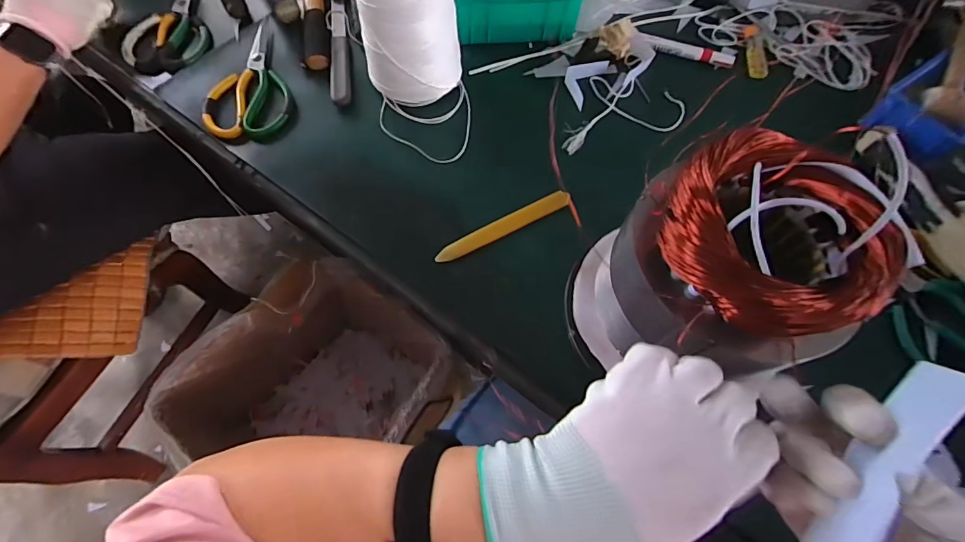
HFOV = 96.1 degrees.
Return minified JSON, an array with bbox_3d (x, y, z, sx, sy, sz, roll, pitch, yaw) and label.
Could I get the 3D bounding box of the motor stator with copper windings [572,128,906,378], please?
[{"bbox_3d":[0.165,0.004,0.322,0.124,0.200,0.137,-9,66,-5],"label":"motor stator with copper windings"}]

